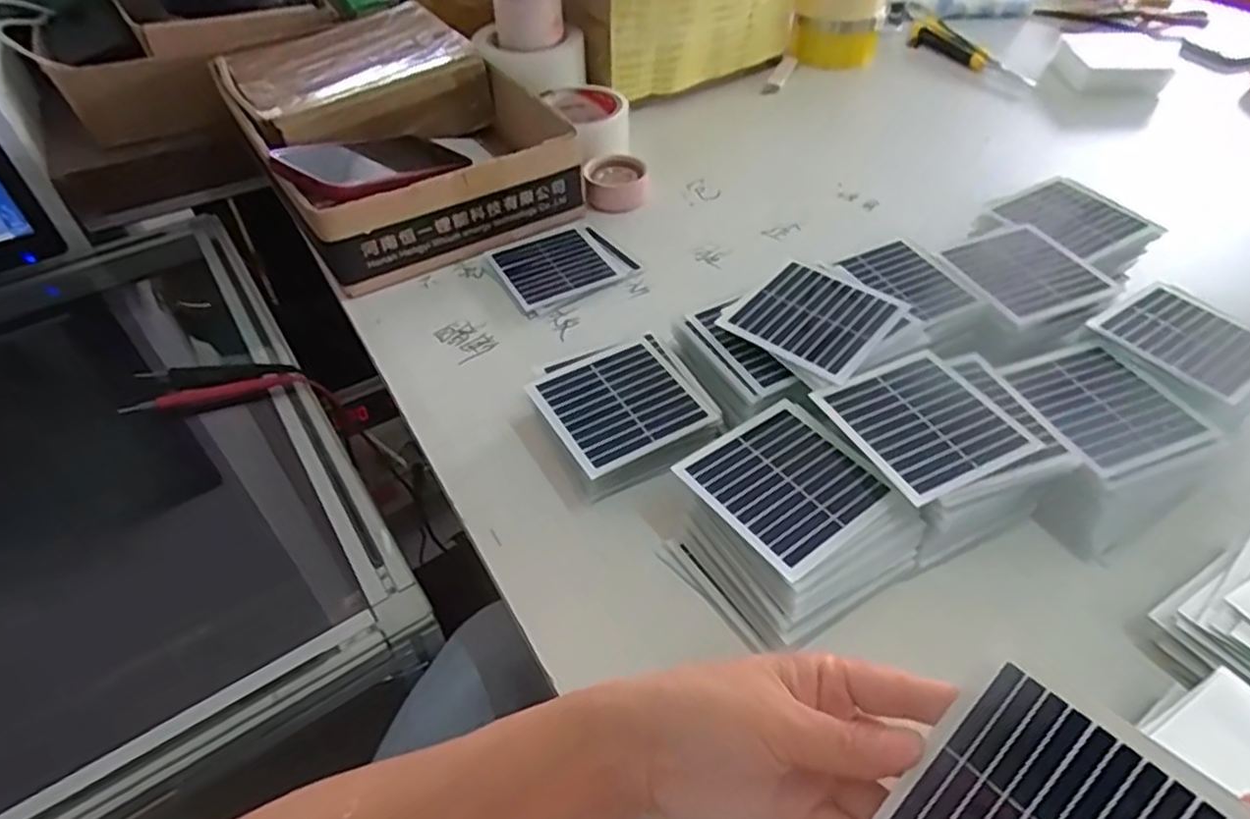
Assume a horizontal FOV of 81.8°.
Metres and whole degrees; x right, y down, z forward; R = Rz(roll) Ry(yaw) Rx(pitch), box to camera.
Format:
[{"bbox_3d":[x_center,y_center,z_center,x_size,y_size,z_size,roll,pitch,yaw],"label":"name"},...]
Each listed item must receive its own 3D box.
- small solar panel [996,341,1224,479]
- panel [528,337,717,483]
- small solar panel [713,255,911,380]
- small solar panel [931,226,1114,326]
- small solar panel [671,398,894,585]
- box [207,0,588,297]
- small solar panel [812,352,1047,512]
[{"bbox_3d":[0.281,-0.004,0.424,0.089,0.006,0.086,-16,51,-13],"label":"small solar panel"},{"bbox_3d":[-0.004,-0.003,0.444,0.083,0.009,0.084,-28,52,-16],"label":"panel"},{"bbox_3d":[0.121,-0.060,0.462,0.088,0.005,0.086,30,57,27],"label":"small solar panel"},{"bbox_3d":[0.280,-0.098,0.508,0.094,0.009,0.090,-19,48,-15],"label":"small solar panel"},{"bbox_3d":[0.087,0.038,0.389,0.088,0.004,0.088,-29,51,-26],"label":"small solar panel"},{"bbox_3d":[-0.221,-0.270,0.683,0.234,0.077,0.369,-25,50,-21],"label":"box"},{"bbox_3d":[0.169,0.005,0.402,0.090,0.004,0.087,-20,48,-16],"label":"small solar panel"}]

